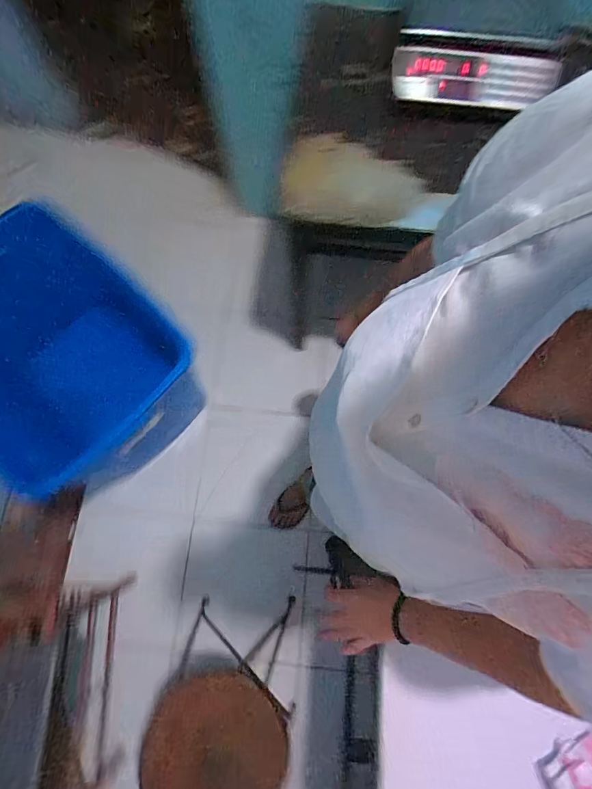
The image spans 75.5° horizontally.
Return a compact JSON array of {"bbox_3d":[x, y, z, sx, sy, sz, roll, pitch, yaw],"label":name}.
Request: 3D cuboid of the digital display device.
[{"bbox_3d":[0.348,-0.633,0.745,0.307,0.088,0.089,11,74,4],"label":"digital display device"}]

